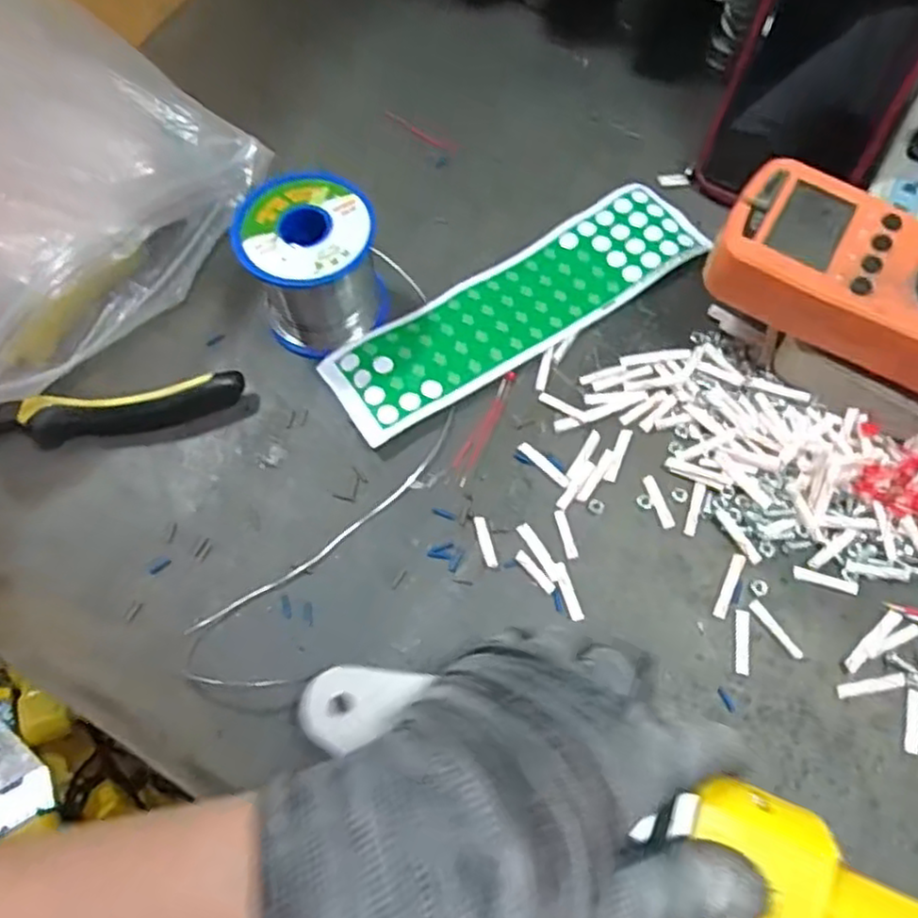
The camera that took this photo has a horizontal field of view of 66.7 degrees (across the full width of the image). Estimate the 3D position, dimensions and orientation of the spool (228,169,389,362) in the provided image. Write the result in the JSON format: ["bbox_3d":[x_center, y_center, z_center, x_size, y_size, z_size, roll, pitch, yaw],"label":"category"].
[{"bbox_3d":[-0.073,-0.099,0.354,0.064,0.061,0.060,-1,67,2],"label":"spool"}]

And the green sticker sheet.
[{"bbox_3d":[0.032,-0.083,0.377,0.217,0.007,0.060,-31,66,-12],"label":"green sticker sheet"}]

